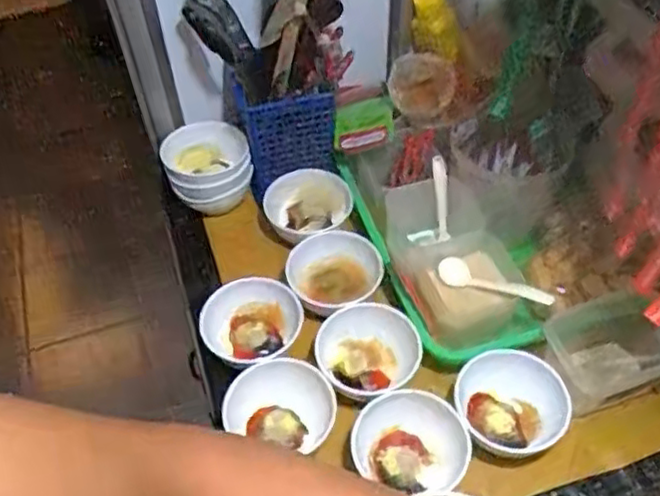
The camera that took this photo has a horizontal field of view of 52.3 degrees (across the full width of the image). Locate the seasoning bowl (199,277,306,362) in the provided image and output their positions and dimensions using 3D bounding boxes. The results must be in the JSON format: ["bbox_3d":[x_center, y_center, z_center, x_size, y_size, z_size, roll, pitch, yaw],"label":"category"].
[{"bbox_3d":[-0.071,0.081,0.643,0.092,0.055,0.088,-2,50,3],"label":"seasoning bowl"}]

